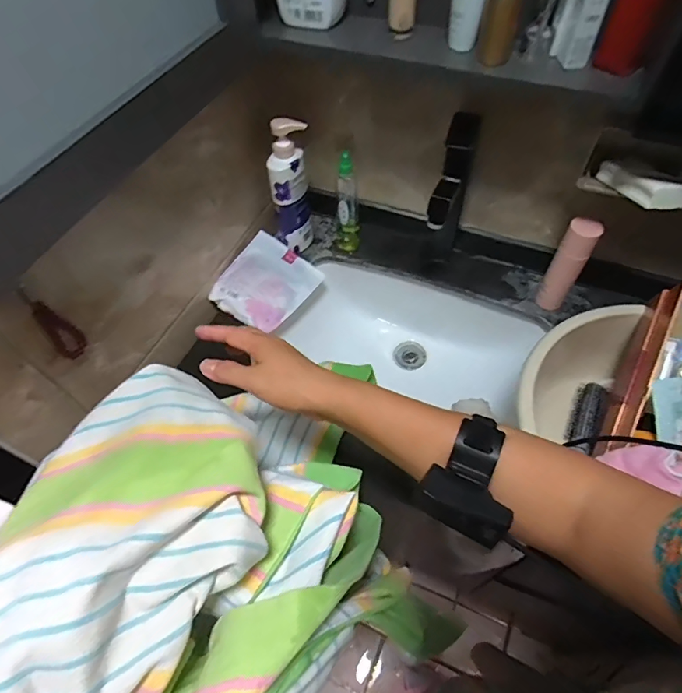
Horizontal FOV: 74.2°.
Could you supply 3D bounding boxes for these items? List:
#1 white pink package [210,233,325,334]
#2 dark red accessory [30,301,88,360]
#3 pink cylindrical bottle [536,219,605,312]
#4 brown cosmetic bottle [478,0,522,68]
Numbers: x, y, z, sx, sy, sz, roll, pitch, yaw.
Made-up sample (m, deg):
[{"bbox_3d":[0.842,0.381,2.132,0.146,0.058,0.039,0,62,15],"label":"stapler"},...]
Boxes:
[{"bbox_3d":[-0.142,-0.121,0.855,0.153,0.025,0.179,37,59,5],"label":"white pink package"},{"bbox_3d":[-0.346,-0.021,0.558,0.014,0.103,0.040,3,54,5],"label":"dark red accessory"},{"bbox_3d":[0.375,-0.135,0.748,0.050,0.174,0.039,25,58,19],"label":"pink cylindrical bottle"},{"bbox_3d":[0.180,-0.376,0.495,0.036,0.119,0.031,10,55,10],"label":"brown cosmetic bottle"}]

